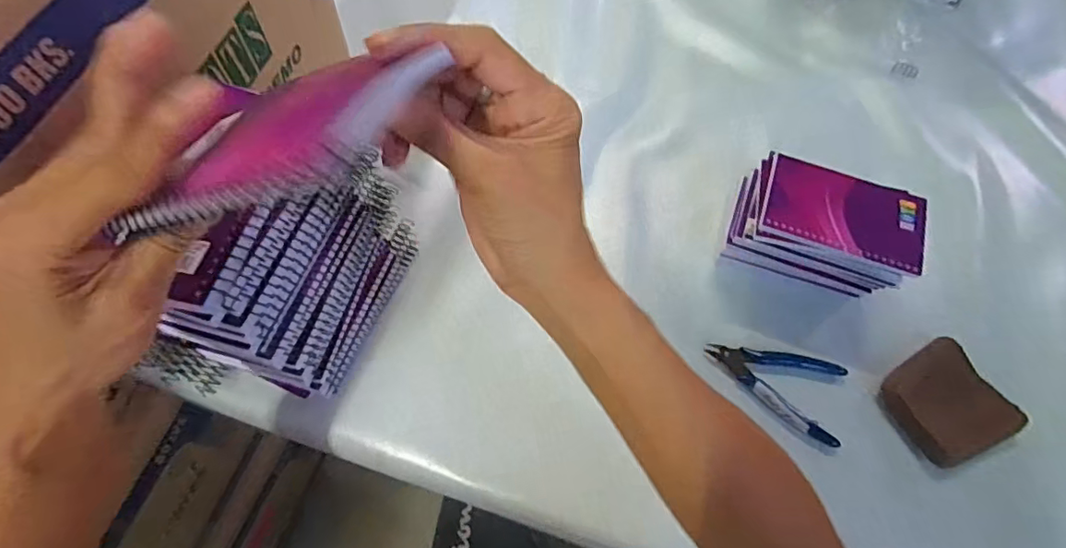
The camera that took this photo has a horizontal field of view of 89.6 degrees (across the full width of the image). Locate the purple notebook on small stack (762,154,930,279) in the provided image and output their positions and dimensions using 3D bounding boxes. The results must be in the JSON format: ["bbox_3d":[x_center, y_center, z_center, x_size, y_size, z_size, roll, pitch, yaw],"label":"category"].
[{"bbox_3d":[0.265,-0.054,0.455,0.127,0.010,0.083,18,65,5],"label":"purple notebook on small stack"}]

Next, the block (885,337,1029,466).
[{"bbox_3d":[0.352,0.108,0.455,0.095,0.018,0.086,-24,69,-14],"label":"block"}]

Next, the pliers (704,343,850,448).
[{"bbox_3d":[0.208,0.091,0.465,0.117,0.011,0.070,22,66,7],"label":"pliers"}]

